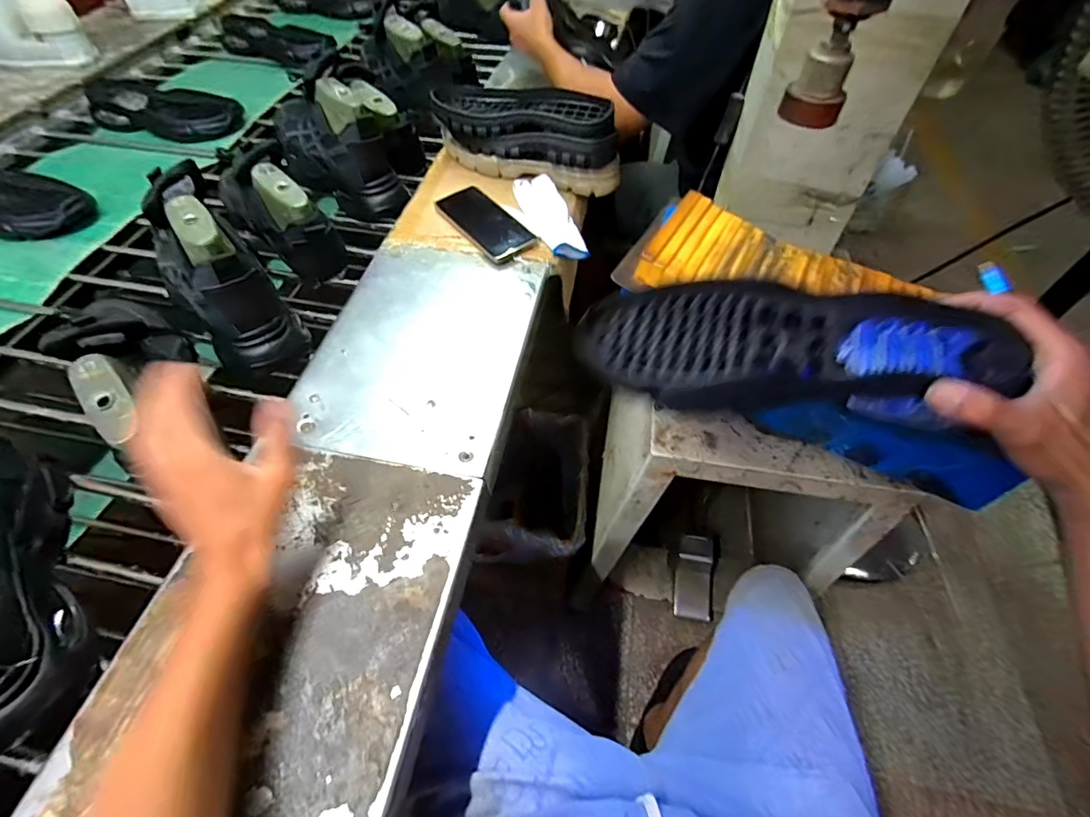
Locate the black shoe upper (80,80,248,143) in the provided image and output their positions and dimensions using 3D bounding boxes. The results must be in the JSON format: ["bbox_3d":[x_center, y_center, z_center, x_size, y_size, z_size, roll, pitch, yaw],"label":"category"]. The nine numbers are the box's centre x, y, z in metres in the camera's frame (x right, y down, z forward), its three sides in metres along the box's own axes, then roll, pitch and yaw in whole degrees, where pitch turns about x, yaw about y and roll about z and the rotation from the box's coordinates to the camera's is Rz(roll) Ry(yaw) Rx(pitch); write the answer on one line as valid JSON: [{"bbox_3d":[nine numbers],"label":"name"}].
[{"bbox_3d":[-0.746,-0.595,0.975,0.280,0.051,0.124,16,54,8],"label":"black shoe upper"}]

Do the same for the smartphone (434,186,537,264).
[{"bbox_3d":[-0.087,-0.270,0.709,0.078,0.012,0.154,-35,68,-21],"label":"smartphone"}]

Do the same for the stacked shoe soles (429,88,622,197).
[{"bbox_3d":[-0.024,-0.434,0.777,0.301,0.098,0.117,16,54,8],"label":"stacked shoe soles"}]

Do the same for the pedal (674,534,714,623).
[{"bbox_3d":[0.325,0.367,1.067,0.074,0.033,0.174,7,82,2],"label":"pedal"}]

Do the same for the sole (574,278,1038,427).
[{"bbox_3d":[0.179,-0.045,0.385,0.285,0.064,0.112,5,52,17],"label":"sole"}]

